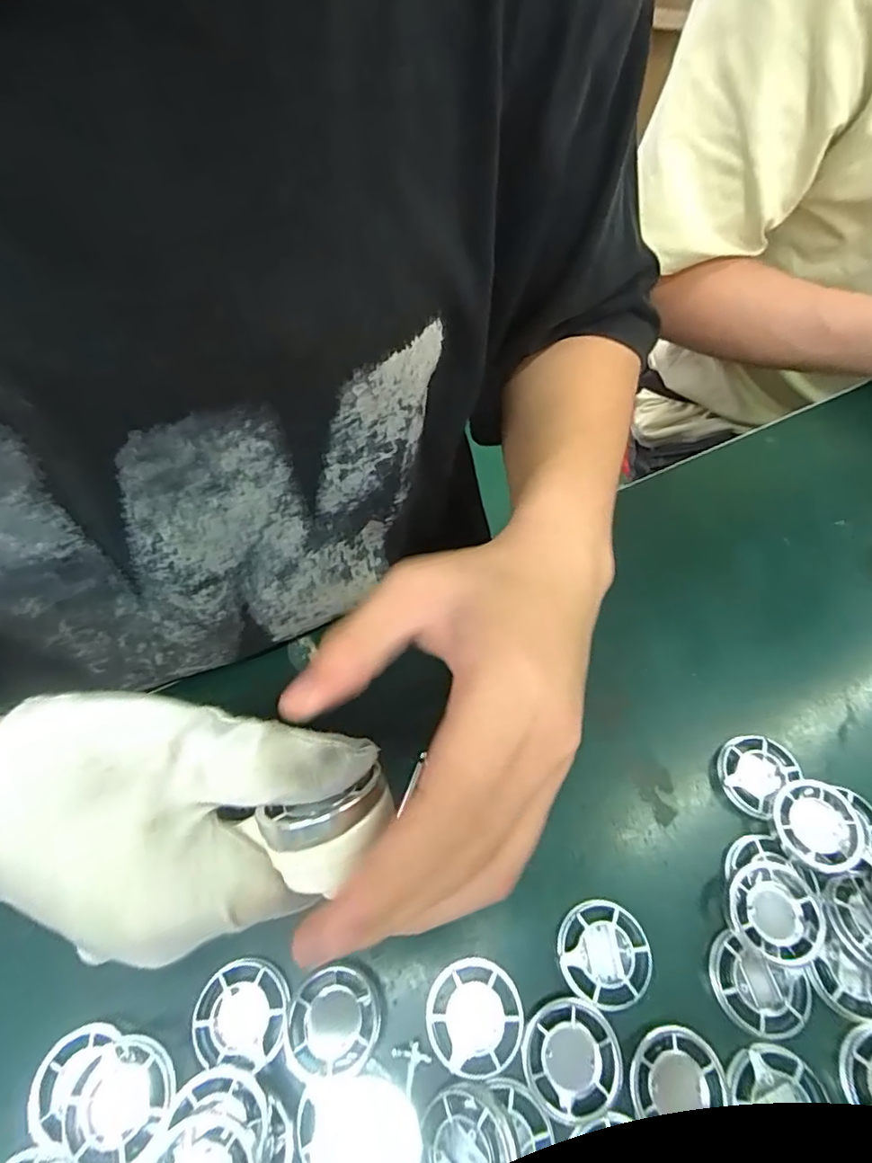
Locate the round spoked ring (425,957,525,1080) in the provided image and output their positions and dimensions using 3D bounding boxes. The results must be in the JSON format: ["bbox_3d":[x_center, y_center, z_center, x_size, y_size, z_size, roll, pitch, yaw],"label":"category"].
[{"bbox_3d":[0.016,0.178,0.230,0.038,0.004,0.038,0,61,1],"label":"round spoked ring"}]

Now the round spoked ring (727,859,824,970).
[{"bbox_3d":[0.146,0.143,0.245,0.037,0.012,0.039,0,61,1],"label":"round spoked ring"}]

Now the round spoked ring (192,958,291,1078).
[{"bbox_3d":[-0.080,0.177,0.229,0.040,0.006,0.037,0,61,1],"label":"round spoked ring"}]

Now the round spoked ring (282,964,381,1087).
[{"bbox_3d":[-0.042,0.179,0.228,0.038,0.007,0.037,0,61,1],"label":"round spoked ring"}]

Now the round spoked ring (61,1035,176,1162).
[{"bbox_3d":[-0.119,0.196,0.213,0.038,0.007,0.038,0,61,1],"label":"round spoked ring"}]

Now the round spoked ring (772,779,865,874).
[{"bbox_3d":[0.177,0.113,0.261,0.038,0.007,0.040,0,61,1],"label":"round spoked ring"}]

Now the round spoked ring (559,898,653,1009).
[{"bbox_3d":[0.072,0.158,0.240,0.039,0.004,0.038,0,61,1],"label":"round spoked ring"}]

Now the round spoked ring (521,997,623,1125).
[{"bbox_3d":[0.054,0.190,0.223,0.037,0.004,0.038,0,61,1],"label":"round spoked ring"}]

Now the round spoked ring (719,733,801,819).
[{"bbox_3d":[0.159,0.095,0.281,0.039,0.010,0.032,-36,66,-18],"label":"round spoked ring"}]

